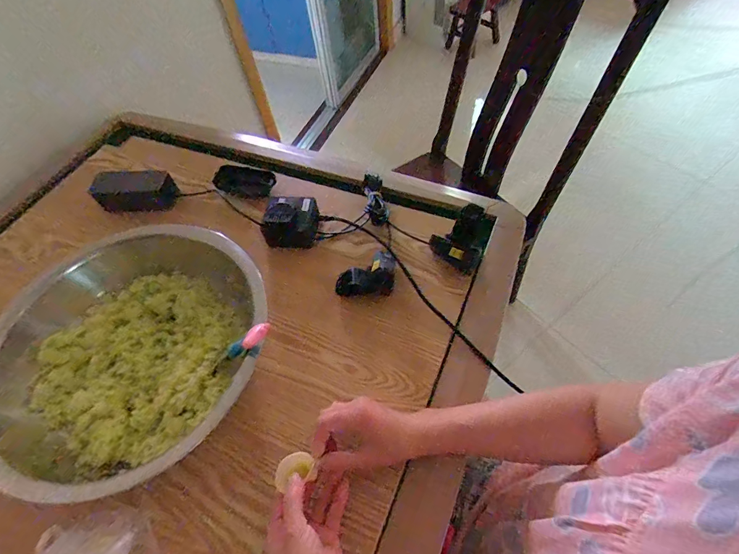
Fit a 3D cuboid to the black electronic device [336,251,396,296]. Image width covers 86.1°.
[{"bbox_3d":[-0.005,-0.010,0.572,0.082,0.039,0.070,1,56,6],"label":"black electronic device"}]

